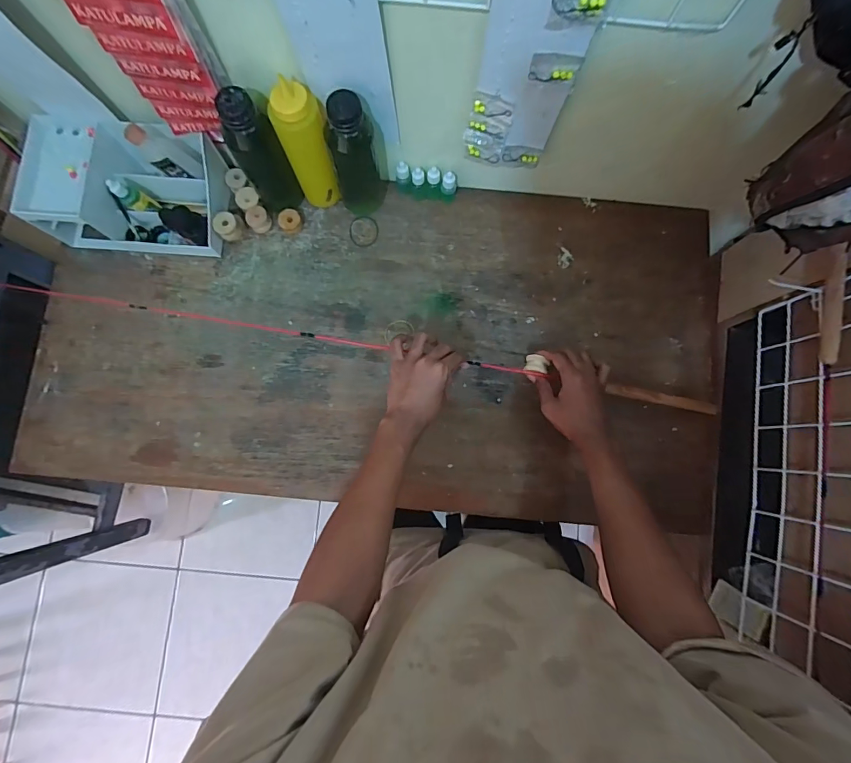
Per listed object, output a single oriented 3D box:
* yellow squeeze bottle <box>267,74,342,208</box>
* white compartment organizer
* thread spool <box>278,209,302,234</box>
[{"bbox_3d":[-0.156,-0.310,0.586,0.061,0.194,0.052,-10,82,-1],"label":"yellow squeeze bottle"},{"bbox_3d":[-0.423,-0.276,0.623,0.242,0.110,0.146,4,82,1],"label":"white compartment organizer"},{"bbox_3d":[-0.207,-0.245,0.664,0.033,0.026,0.031,0,82,0],"label":"thread spool"}]

